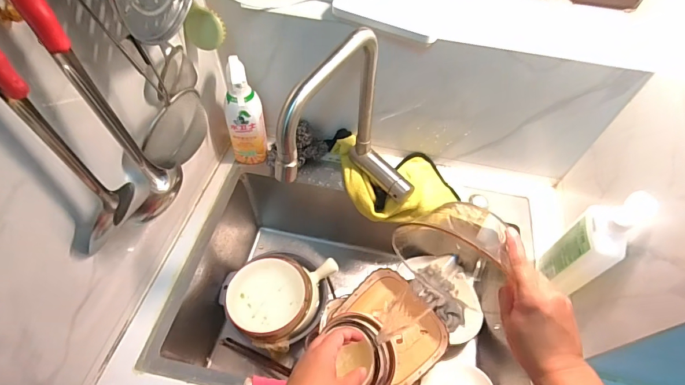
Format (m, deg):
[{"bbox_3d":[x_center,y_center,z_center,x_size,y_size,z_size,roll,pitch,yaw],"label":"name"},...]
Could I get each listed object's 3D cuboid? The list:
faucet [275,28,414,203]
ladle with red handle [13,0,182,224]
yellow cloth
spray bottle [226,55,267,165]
[{"bbox_3d":[0.031,-0.053,0.568,0.138,0.302,0.242,30,60,15],"label":"faucet"},{"bbox_3d":[-0.239,-0.086,0.373,0.072,0.340,0.074,-27,62,-19],"label":"ladle with red handle"},{"bbox_3d":[0.095,-0.023,0.751,0.266,0.084,0.147,12,57,5],"label":"yellow cloth"},{"bbox_3d":[-0.173,-0.133,0.687,0.055,0.218,0.062,31,60,16],"label":"spray bottle"}]

